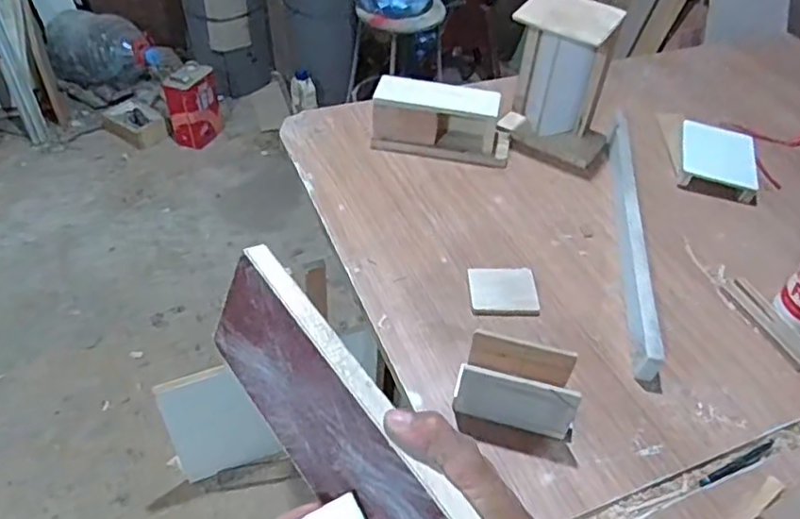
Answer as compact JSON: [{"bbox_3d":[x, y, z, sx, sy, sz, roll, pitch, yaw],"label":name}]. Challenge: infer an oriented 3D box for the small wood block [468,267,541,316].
[{"bbox_3d":[0.132,0.038,0.791,0.084,0.007,0.076,1,46,-2],"label":"small wood block"}]

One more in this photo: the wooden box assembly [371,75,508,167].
[{"bbox_3d":[0.069,-0.222,0.998,0.220,0.092,0.090,12,46,8],"label":"wooden box assembly"}]

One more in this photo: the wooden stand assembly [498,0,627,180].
[{"bbox_3d":[0.260,-0.277,0.972,0.181,0.221,0.117,24,49,19],"label":"wooden stand assembly"}]

